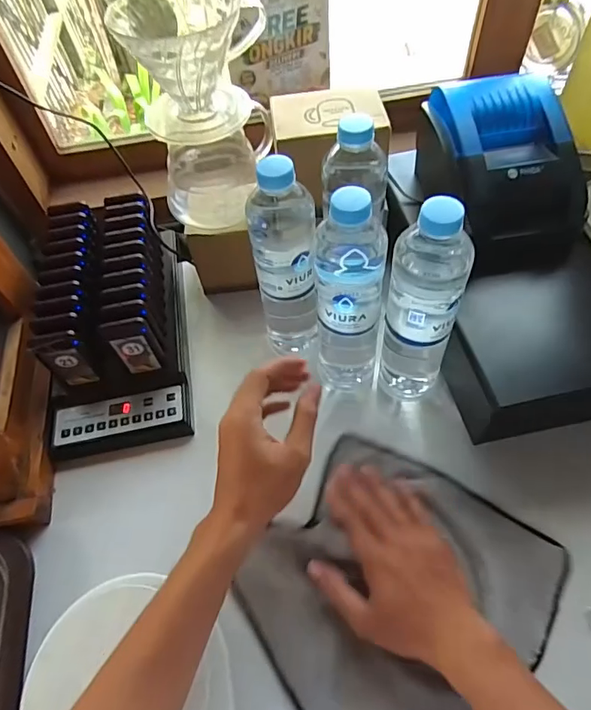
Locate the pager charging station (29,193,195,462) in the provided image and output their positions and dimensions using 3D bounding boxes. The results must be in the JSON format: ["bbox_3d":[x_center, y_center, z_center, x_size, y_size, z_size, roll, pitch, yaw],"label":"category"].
[{"bbox_3d":[-0.206,-0.046,0.538,0.139,0.104,0.277,-10,56,-2],"label":"pager charging station"}]

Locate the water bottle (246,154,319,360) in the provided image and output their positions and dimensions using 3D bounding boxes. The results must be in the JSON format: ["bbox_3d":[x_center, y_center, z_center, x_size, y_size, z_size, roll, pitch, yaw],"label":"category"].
[{"bbox_3d":[-0.007,-0.071,0.467,0.058,0.223,0.058,-9,56,-1],"label":"water bottle"}]

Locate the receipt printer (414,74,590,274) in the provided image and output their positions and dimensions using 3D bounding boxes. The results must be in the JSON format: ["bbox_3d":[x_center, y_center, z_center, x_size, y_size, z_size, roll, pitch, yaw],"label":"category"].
[{"bbox_3d":[0.209,-0.185,0.502,0.127,0.127,0.160,-7,56,0],"label":"receipt printer"}]

